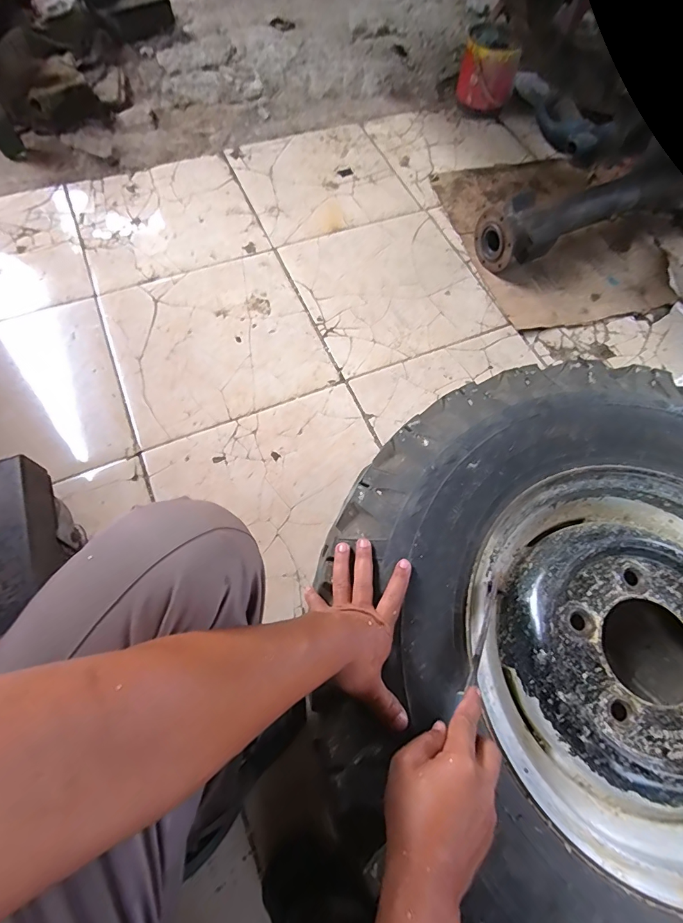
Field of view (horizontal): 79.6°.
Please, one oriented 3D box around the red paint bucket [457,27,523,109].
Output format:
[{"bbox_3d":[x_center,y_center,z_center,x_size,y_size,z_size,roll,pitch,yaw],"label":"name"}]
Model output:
[{"bbox_3d":[0.427,-1.130,1.196,0.158,0.151,0.168,15,66,4],"label":"red paint bucket"}]

